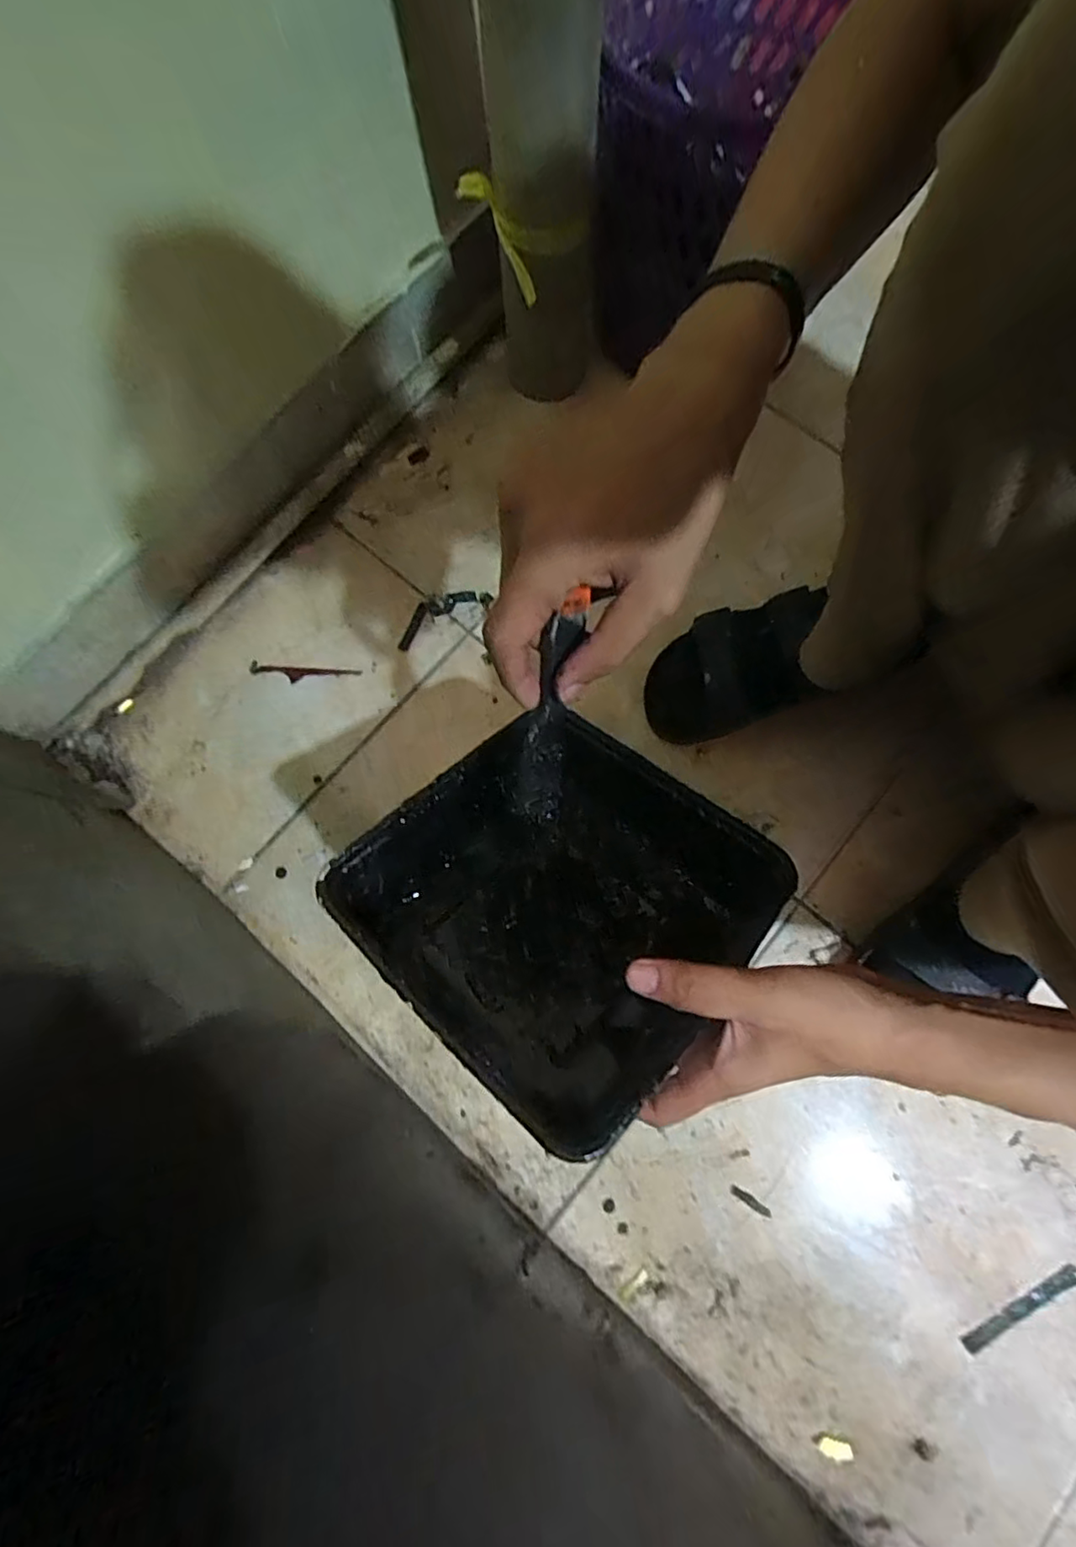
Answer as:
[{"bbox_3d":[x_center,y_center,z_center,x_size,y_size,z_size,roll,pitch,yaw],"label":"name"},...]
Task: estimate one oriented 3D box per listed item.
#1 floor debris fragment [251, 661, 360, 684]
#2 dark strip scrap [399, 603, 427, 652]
[{"bbox_3d":[-0.228,-0.097,0.591,0.109,0.005,0.020,6,78,2],"label":"floor debris fragment"},{"bbox_3d":[-0.122,-0.142,0.595,0.011,0.004,0.050,31,93,10],"label":"dark strip scrap"}]

